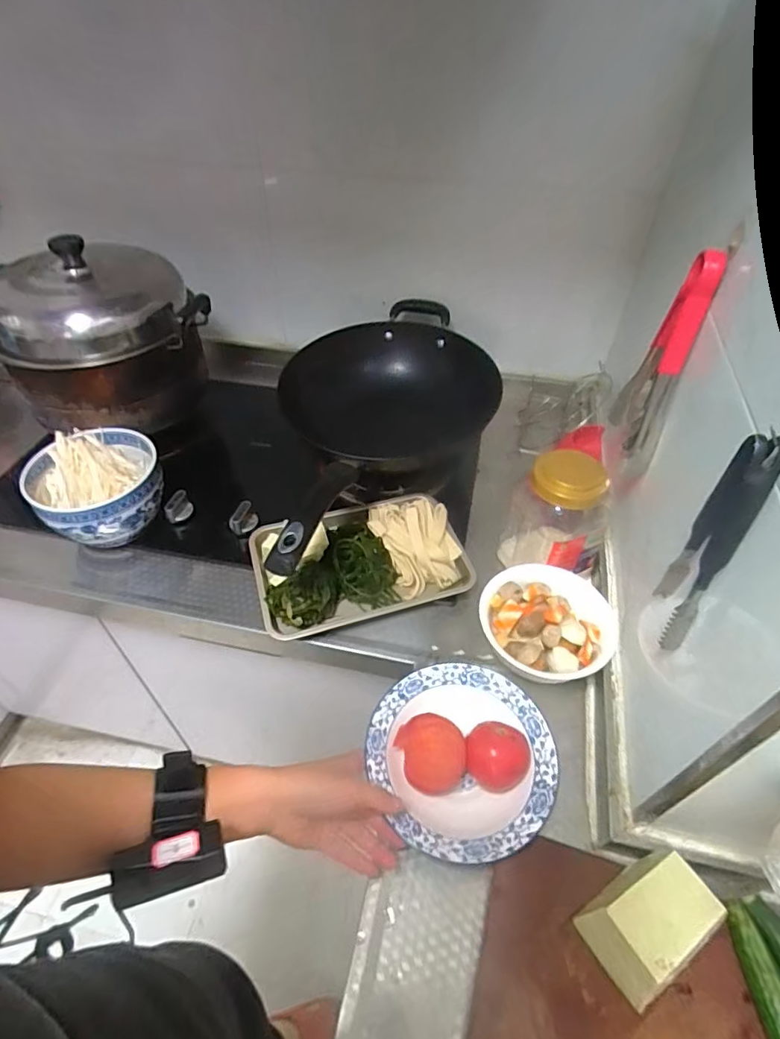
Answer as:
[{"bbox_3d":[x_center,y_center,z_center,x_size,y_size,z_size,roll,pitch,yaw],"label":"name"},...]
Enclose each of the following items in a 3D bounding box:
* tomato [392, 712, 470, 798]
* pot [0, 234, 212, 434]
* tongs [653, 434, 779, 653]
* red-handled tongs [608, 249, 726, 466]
[{"bbox_3d":[0.040,0.228,0.510,0.061,0.065,0.063,0,47,0],"label":"tomato"},{"bbox_3d":[-0.415,-0.267,0.761,0.259,0.187,0.242,-28,53,-23],"label":"pot"},{"bbox_3d":[0.234,0.020,0.389,0.025,0.189,0.052,14,48,13],"label":"tongs"},{"bbox_3d":[0.283,-0.165,0.551,0.041,0.211,0.075,18,49,17],"label":"red-handled tongs"}]

